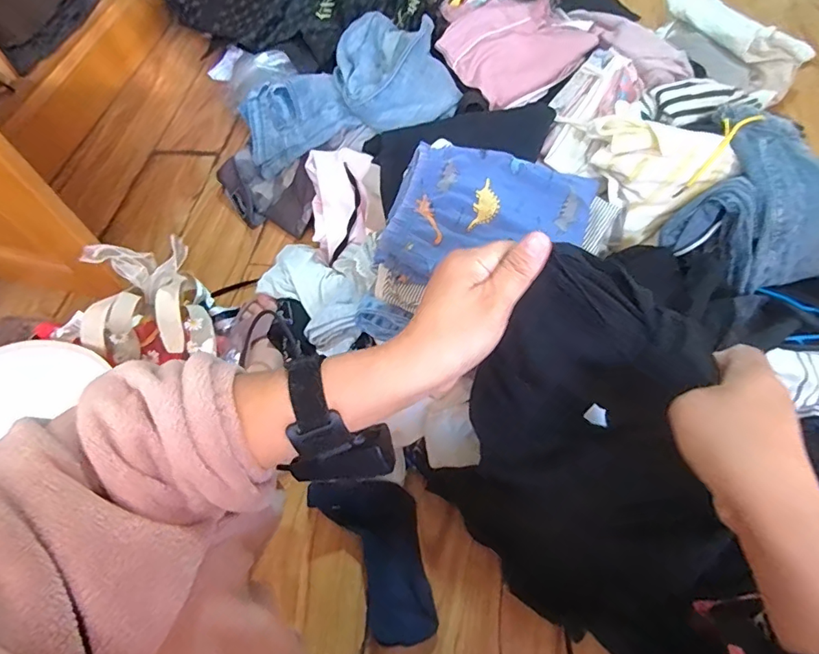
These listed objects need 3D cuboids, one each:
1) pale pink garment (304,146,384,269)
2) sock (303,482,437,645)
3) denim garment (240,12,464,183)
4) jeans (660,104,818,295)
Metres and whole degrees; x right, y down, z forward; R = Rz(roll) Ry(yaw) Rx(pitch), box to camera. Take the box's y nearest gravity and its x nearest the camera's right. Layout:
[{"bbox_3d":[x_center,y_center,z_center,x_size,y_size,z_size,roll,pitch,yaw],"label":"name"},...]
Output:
[{"bbox_3d":[-0.100,-0.195,0.779,0.113,0.091,0.170,-7,58,1],"label":"pale pink garment"},{"bbox_3d":[-0.029,0.264,0.591,0.101,0.026,0.193,-25,73,-10],"label":"sock"},{"bbox_3d":[-0.119,-0.412,0.879,0.391,0.104,0.233,-8,57,22],"label":"denim garment"},{"bbox_3d":[0.465,-0.173,0.647,0.291,0.130,0.215,-18,59,-6],"label":"jeans"}]

